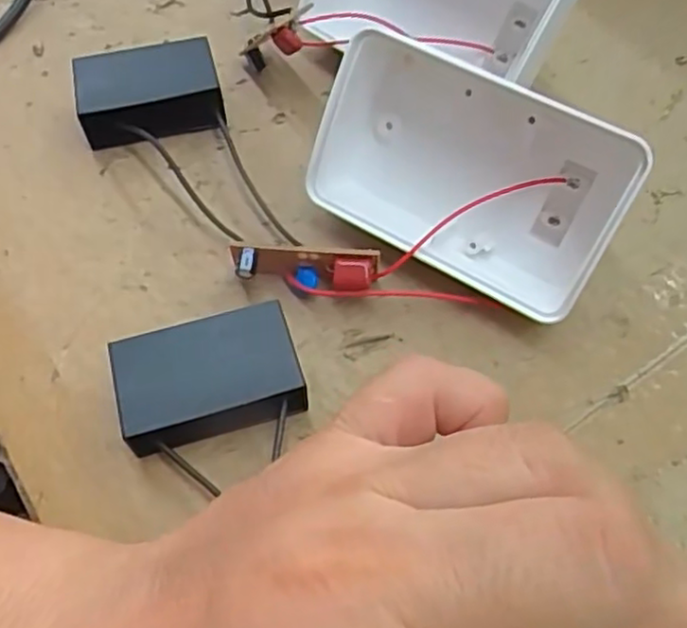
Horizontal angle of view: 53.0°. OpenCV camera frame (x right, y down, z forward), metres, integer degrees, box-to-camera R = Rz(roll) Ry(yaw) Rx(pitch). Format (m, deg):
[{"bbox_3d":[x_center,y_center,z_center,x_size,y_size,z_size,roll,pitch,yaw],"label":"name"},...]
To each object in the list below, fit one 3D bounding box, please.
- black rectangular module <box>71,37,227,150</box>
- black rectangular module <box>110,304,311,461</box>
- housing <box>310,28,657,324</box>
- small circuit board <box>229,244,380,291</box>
[{"bbox_3d":[-0.069,-0.079,0.246,0.047,0.021,0.032,-13,61,-7],"label":"black rectangular module"},{"bbox_3d":[-0.036,0.020,0.191,0.048,0.019,0.031,-11,61,-5],"label":"black rectangular module"},{"bbox_3d":[0.037,-0.042,0.207,0.089,0.056,0.030,27,28,14],"label":"housing"},{"bbox_3d":[-0.011,-0.012,0.209,0.043,0.018,0.010,3,61,3],"label":"small circuit board"}]

